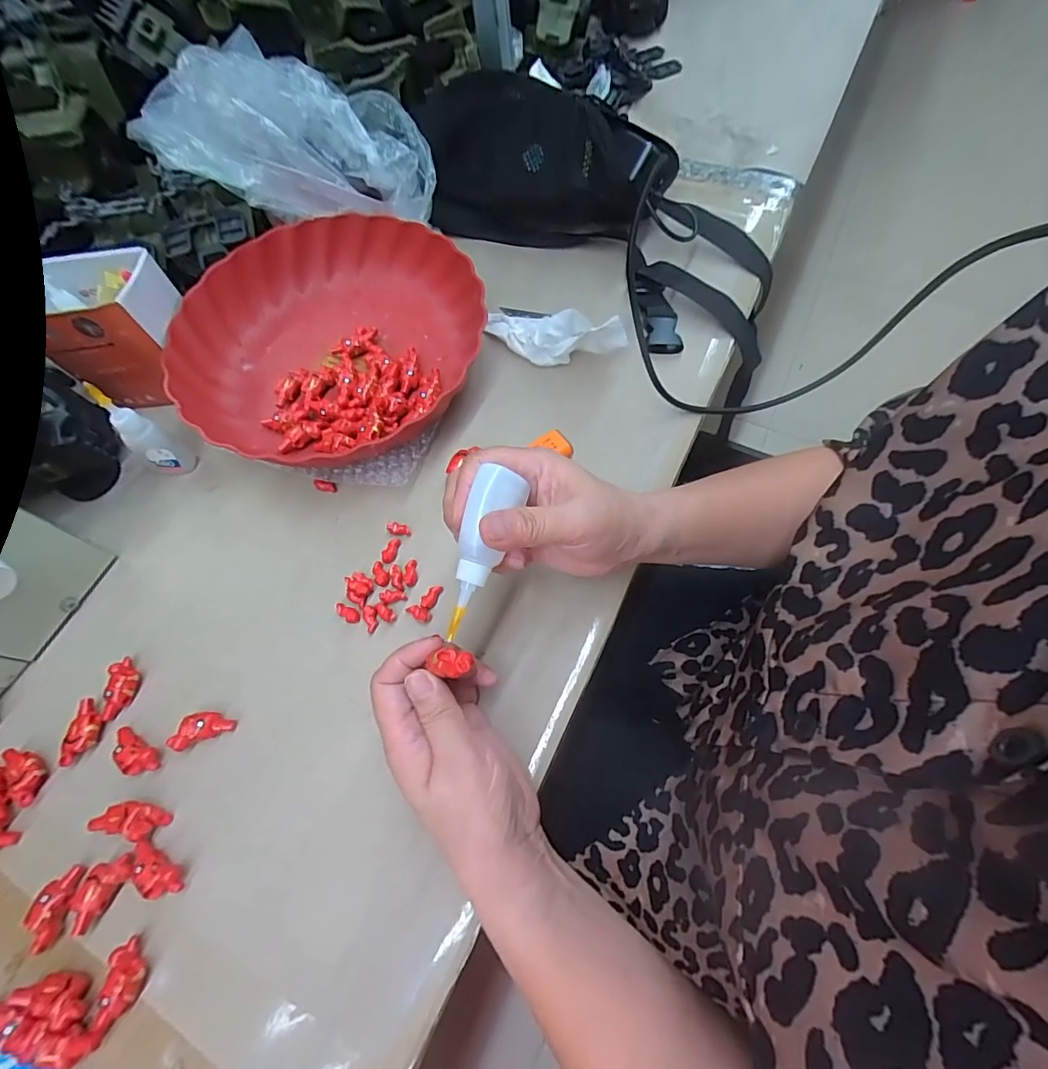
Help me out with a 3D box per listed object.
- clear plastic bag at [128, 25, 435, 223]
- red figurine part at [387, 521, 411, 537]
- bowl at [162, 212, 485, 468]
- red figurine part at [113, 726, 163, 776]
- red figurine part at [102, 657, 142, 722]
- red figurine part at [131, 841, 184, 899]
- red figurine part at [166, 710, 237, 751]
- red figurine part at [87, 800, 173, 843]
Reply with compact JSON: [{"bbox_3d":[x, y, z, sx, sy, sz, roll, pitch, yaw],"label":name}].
[{"bbox_3d":[-0.202,-0.335,0.410,0.231,0.095,0.111,-7,64,3],"label":"clear plastic bag"},{"bbox_3d":[-0.091,-0.004,0.362,0.018,0.005,0.011,4,65,8],"label":"red figurine part"},{"bbox_3d":[-0.157,-0.164,0.411,0.230,0.047,0.225,-3,64,5],"label":"bowl"},{"bbox_3d":[-0.240,0.134,0.304,0.038,0.009,0.016,23,69,17],"label":"red figurine part"},{"bbox_3d":[-0.261,0.099,0.323,0.017,0.013,0.038,1,64,7],"label":"red figurine part"},{"bbox_3d":[-0.206,0.188,0.277,0.037,0.012,0.015,24,69,17],"label":"red figurine part"},{"bbox_3d":[-0.202,0.120,0.311,0.036,0.012,0.018,-24,64,-5],"label":"red figurine part"},{"bbox_3d":[-0.229,0.165,0.288,0.041,0.013,0.018,9,65,11],"label":"red figurine part"}]

